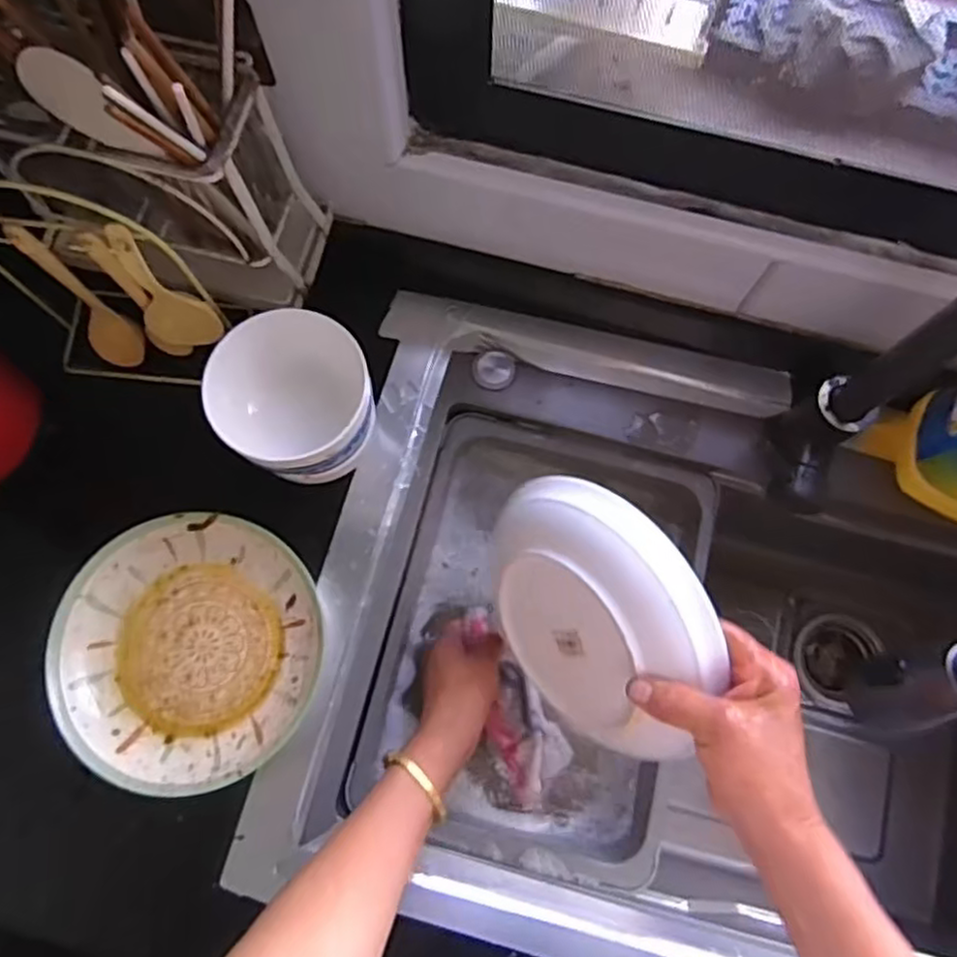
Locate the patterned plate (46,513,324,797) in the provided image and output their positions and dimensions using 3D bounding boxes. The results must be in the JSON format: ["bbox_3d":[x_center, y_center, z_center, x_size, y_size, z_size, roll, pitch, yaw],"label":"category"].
[{"bbox_3d":[-0.224,0.129,0.547,0.202,0.034,0.192,0,77,1],"label":"patterned plate"}]

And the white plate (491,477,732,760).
[{"bbox_3d":[0.075,0.090,0.454,0.035,0.161,0.169,-21,115,-35],"label":"white plate"}]

